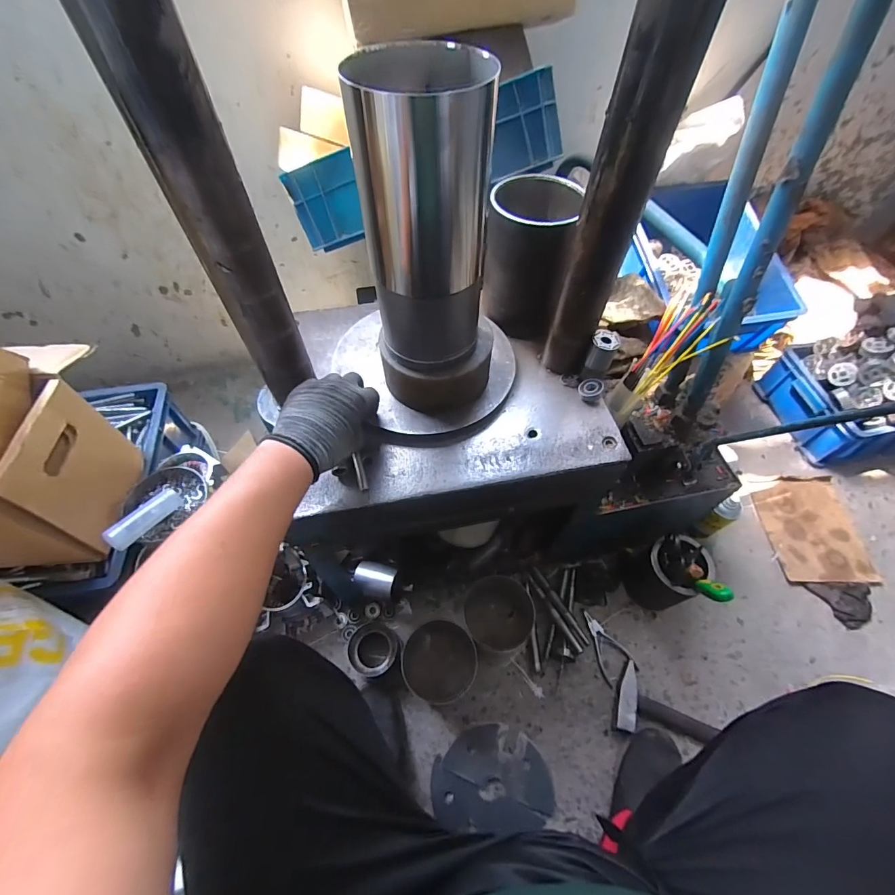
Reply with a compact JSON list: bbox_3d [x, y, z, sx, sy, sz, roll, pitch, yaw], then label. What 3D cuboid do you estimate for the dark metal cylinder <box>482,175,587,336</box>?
[{"bbox_3d":[0.118,-0.283,0.615,0.113,0.171,0.144,3,57,1],"label":"dark metal cylinder"}]

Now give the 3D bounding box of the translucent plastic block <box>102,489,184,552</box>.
[{"bbox_3d":[-0.454,0.104,0.614,0.030,0.034,0.109,20,39,12],"label":"translucent plastic block"}]

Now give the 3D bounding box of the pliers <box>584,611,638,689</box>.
[{"bbox_3d":[0.307,0.387,0.803,0.073,0.018,0.128,-25,61,-16],"label":"pliers"}]

